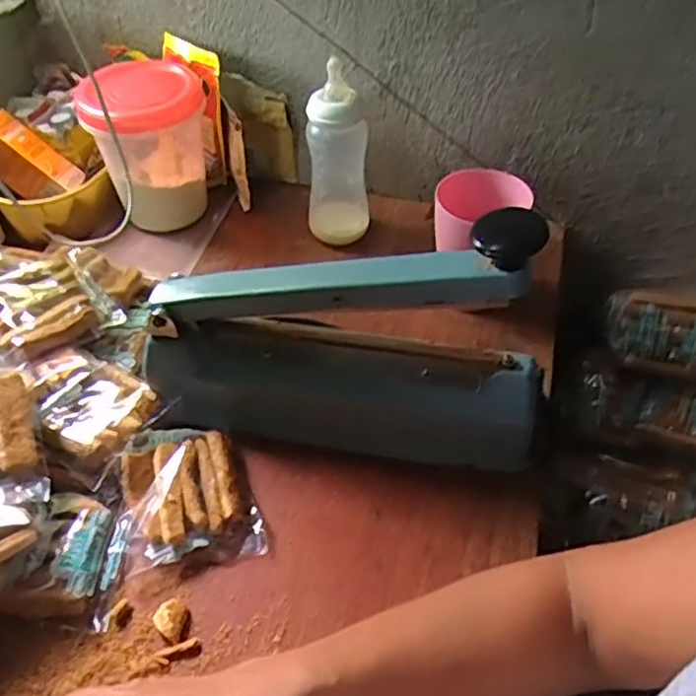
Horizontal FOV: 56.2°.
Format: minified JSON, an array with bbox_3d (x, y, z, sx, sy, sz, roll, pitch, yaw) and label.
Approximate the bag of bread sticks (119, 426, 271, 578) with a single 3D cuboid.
[{"bbox_3d":[-0.115,0.104,0.476,0.093,0.026,0.103,-7,48,-11],"label":"bag of bread sticks"}]

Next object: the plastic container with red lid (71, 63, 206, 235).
[{"bbox_3d":[-0.204,-0.206,0.677,0.116,0.140,0.106,-6,48,-10],"label":"plastic container with red lid"}]

